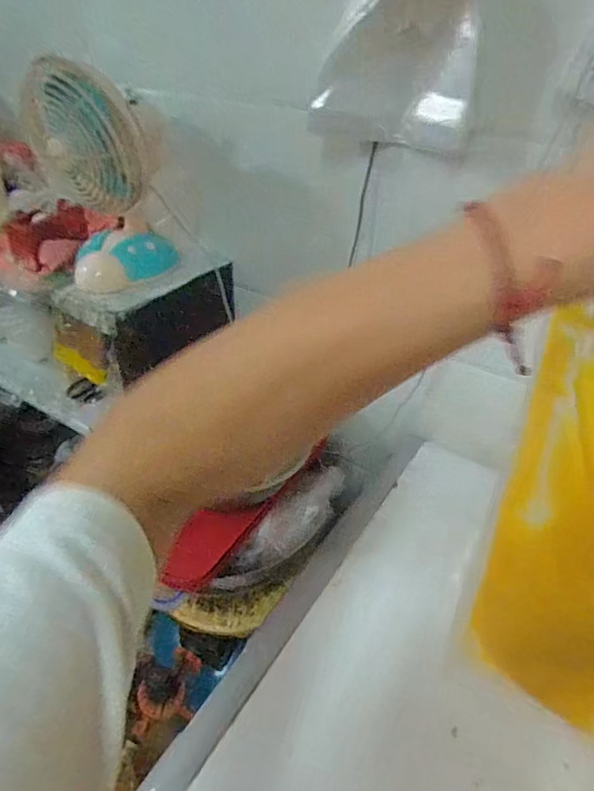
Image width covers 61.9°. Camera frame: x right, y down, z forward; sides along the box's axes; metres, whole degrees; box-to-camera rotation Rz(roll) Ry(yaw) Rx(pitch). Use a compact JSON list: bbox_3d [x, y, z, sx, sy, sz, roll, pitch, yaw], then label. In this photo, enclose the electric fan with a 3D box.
[{"bbox_3d":[-0.289,-0.324,0.752,0.179,0.287,0.180,-10,39,-16],"label":"electric fan"}]

